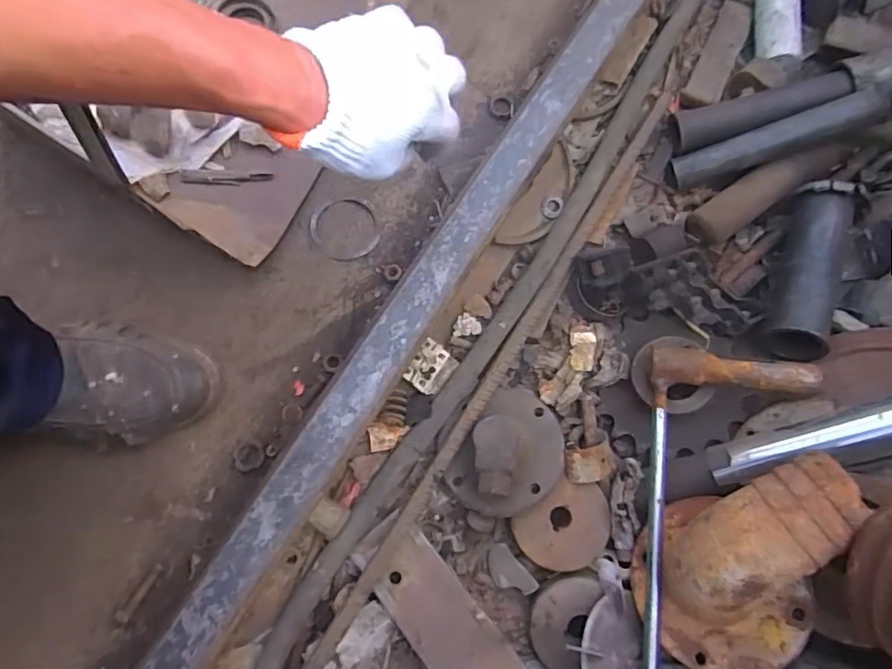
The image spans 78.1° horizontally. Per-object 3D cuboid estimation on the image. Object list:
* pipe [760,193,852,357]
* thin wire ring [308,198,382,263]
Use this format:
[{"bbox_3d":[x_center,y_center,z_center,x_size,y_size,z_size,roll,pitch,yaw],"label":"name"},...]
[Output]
[{"bbox_3d":[0.319,-0.056,0.485,0.050,0.055,0.167,26,76,2],"label":"pipe"},{"bbox_3d":[-0.102,-0.106,0.556,0.068,0.005,0.066,1,77,-5],"label":"thin wire ring"}]

